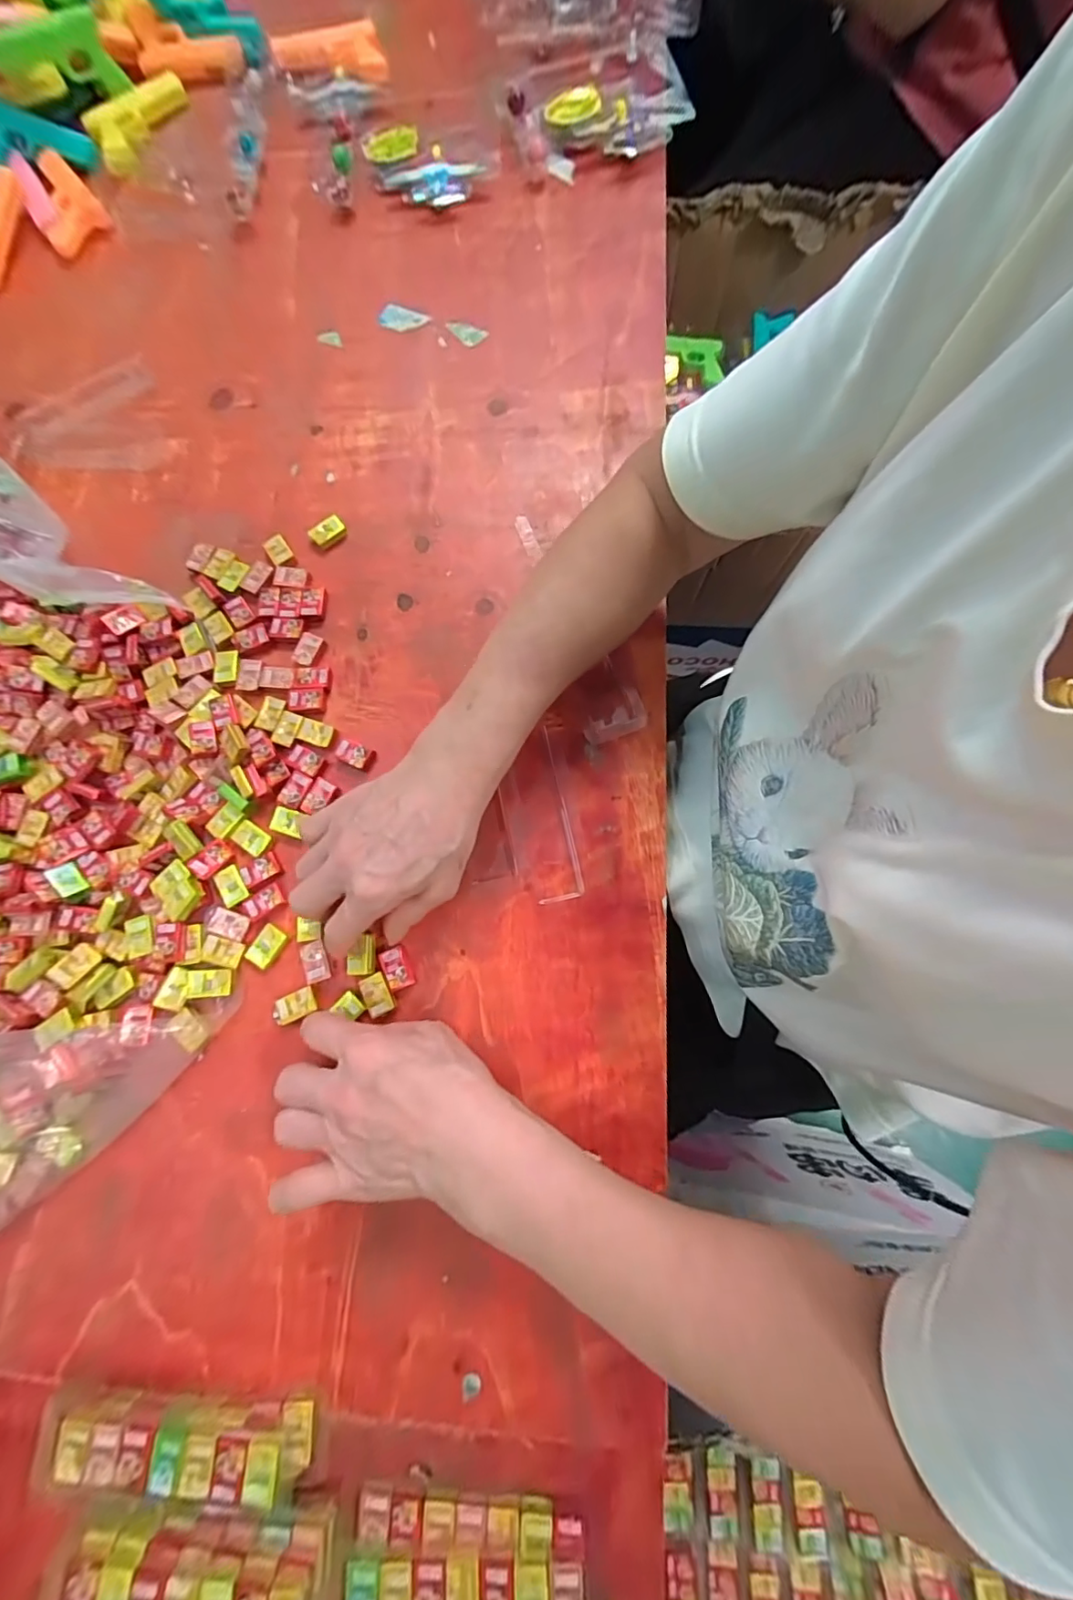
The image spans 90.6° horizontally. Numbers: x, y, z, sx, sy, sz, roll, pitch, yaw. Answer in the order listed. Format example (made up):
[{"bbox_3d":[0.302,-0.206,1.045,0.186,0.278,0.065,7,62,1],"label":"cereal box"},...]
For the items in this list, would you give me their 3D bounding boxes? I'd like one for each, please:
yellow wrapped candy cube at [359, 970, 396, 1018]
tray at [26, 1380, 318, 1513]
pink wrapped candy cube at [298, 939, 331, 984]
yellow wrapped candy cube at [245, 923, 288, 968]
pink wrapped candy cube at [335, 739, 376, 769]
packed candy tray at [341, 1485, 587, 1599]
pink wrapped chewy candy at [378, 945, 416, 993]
[{"bbox_3d":[-0.103,0.125,0.341,0.017,0.004,0.025,-29,78,-4],"label":"yellow wrapped candy cube"},{"bbox_3d":[-0.197,0.349,0.285,0.147,0.029,0.042,2,77,3],"label":"tray"},{"bbox_3d":[-0.145,0.106,0.348,0.018,0.006,0.026,-20,77,-2],"label":"pink wrapped candy cube"},{"bbox_3d":[-0.179,0.097,0.351,0.017,0.004,0.027,34,81,9],"label":"yellow wrapped candy cube"},{"bbox_3d":[-0.130,-0.032,0.381,0.027,0.008,0.016,22,79,8],"label":"pink wrapped candy cube"},{"bbox_3d":[-0.036,0.387,0.271,0.118,0.006,0.046,-2,58,2],"label":"packed candy tray"},{"bbox_3d":[-0.091,0.110,0.346,0.016,0.005,0.026,-25,77,-3],"label":"pink wrapped chewy candy"}]

